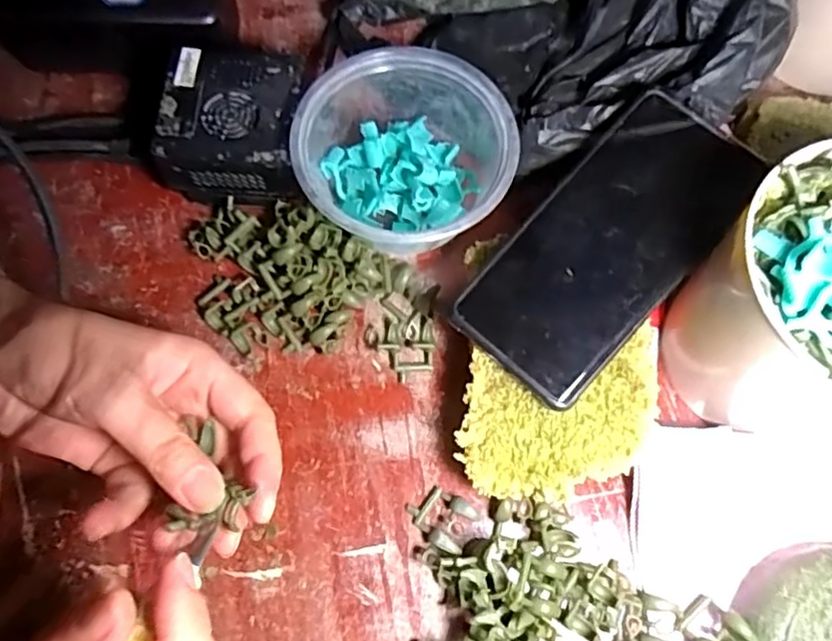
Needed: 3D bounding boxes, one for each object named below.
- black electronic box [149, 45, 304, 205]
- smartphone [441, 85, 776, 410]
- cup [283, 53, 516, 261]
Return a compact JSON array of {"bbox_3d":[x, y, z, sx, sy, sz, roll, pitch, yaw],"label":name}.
[{"bbox_3d":[-0.104,-0.110,0.362,0.075,0.051,0.073,4,70,0],"label":"black electronic box"},{"bbox_3d":[0.094,-0.037,0.305,0.072,0.006,0.158,41,86,13],"label":"smartphone"},{"bbox_3d":[-0.005,-0.088,0.352,0.112,0.064,0.122,0,70,-1],"label":"cup"}]

